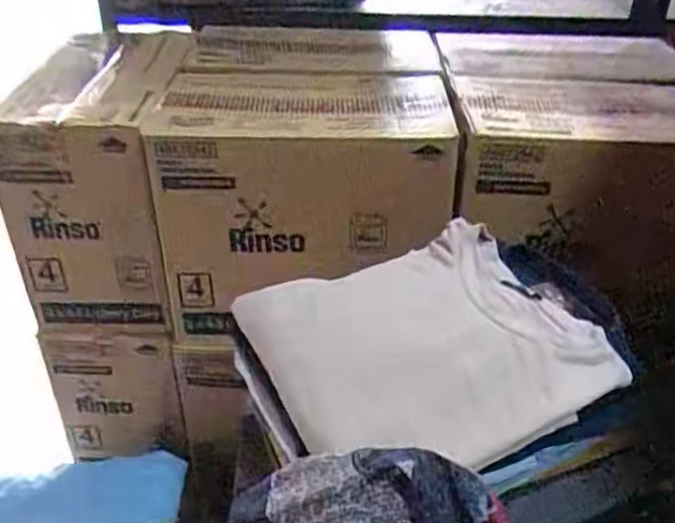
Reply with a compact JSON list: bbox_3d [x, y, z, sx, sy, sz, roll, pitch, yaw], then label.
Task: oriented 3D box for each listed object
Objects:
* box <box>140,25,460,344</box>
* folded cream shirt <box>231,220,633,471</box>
[{"bbox_3d":[-0.053,-0.151,1.076,0.381,0.326,0.405,0,35,-2],"label":"box"},{"bbox_3d":[0.081,0.077,0.657,0.285,0.044,0.261,-24,47,-14],"label":"folded cream shirt"}]

